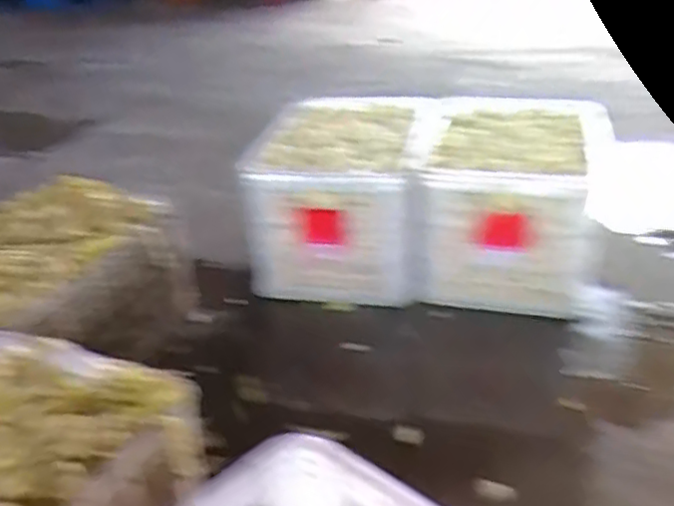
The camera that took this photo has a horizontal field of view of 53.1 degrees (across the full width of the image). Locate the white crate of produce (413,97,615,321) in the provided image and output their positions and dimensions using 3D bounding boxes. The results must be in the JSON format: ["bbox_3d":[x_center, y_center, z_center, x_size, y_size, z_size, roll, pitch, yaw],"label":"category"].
[{"bbox_3d":[0.404,-0.127,1.568,0.364,0.306,0.540,6,30,17],"label":"white crate of produce"}]

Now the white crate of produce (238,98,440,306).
[{"bbox_3d":[0.034,-0.154,1.648,0.376,0.301,0.557,2,29,11],"label":"white crate of produce"}]

